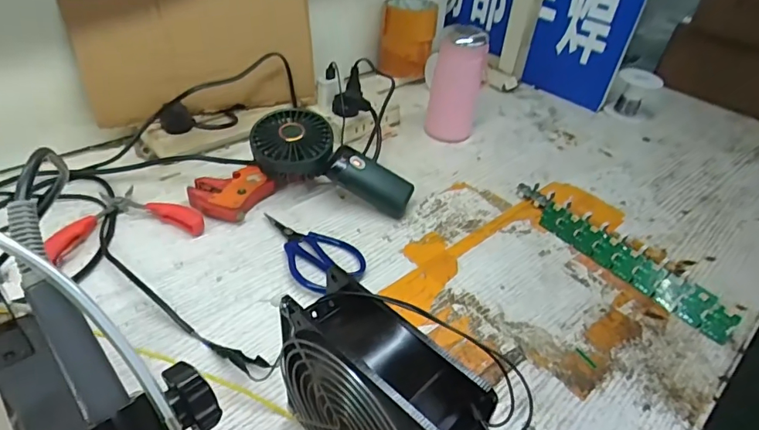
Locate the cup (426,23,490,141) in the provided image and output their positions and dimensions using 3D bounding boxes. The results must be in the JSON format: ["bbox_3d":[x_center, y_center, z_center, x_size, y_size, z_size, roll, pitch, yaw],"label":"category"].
[{"bbox_3d":[0.103,-0.175,0.650,0.068,0.136,0.053,11,40,5],"label":"cup"}]

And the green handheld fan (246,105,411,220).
[{"bbox_3d":[-0.051,-0.058,0.531,0.184,0.040,0.081,27,42,2],"label":"green handheld fan"}]

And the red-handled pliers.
[{"bbox_3d":[-0.252,0.001,0.484,0.131,0.018,0.094,-13,43,-23],"label":"red-handled pliers"}]

